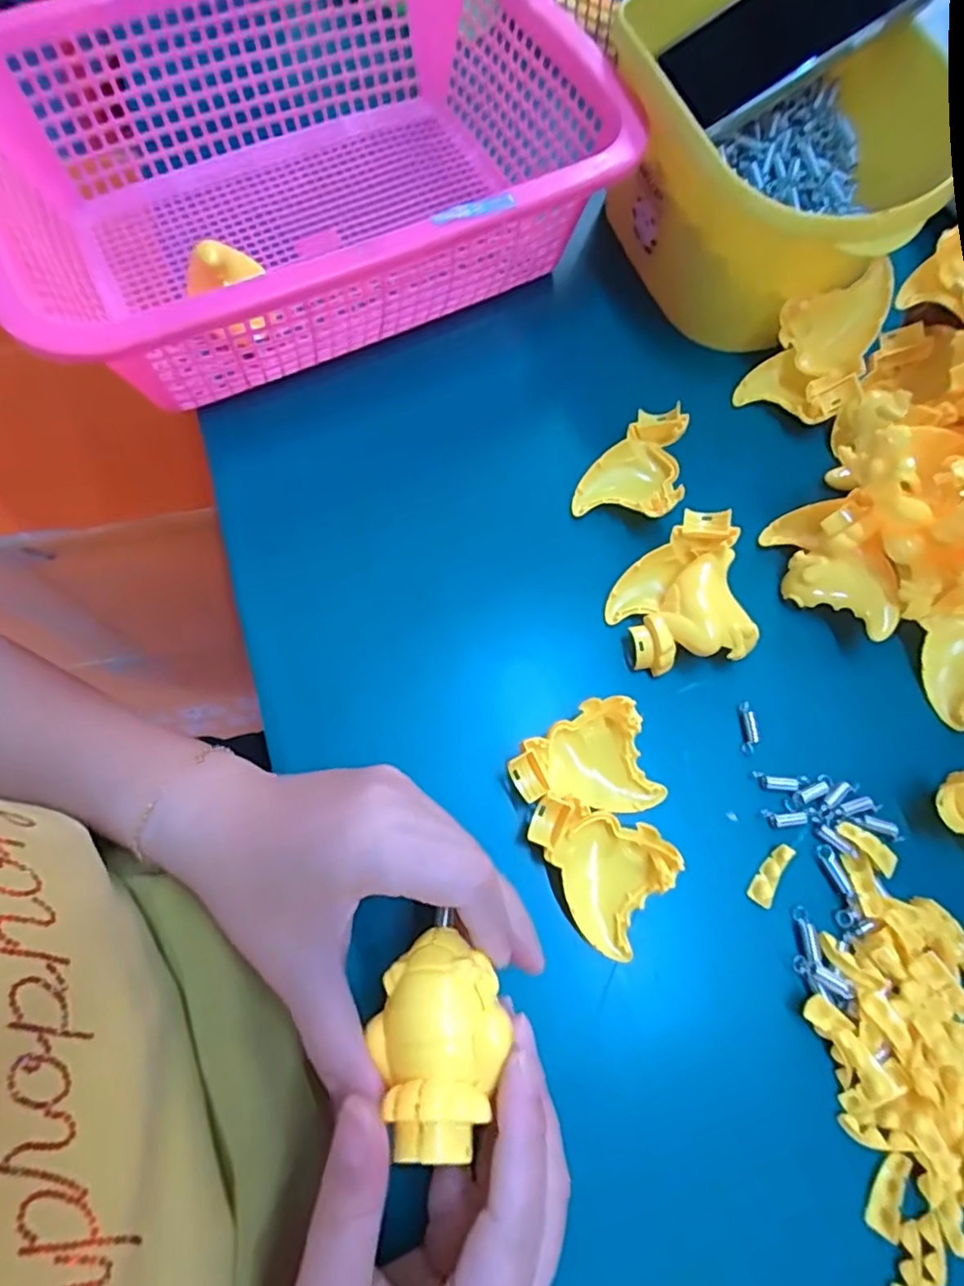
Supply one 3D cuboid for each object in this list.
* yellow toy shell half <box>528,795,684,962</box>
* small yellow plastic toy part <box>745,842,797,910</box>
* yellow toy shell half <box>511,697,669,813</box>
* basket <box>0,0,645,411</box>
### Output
[{"bbox_3d":[0.051,0.099,0.273,0.066,0.025,0.053,32,72,9],"label":"yellow toy shell half"},{"bbox_3d":[0.138,0.110,0.290,0.011,0.005,0.031,33,82,11],"label":"small yellow plastic toy part"},{"bbox_3d":[0.049,0.061,0.291,0.065,0.029,0.053,-24,73,-10],"label":"yellow toy shell half"},{"bbox_3d":[-0.110,-0.282,0.374,0.345,0.097,0.264,-28,73,-11],"label":"basket"}]

